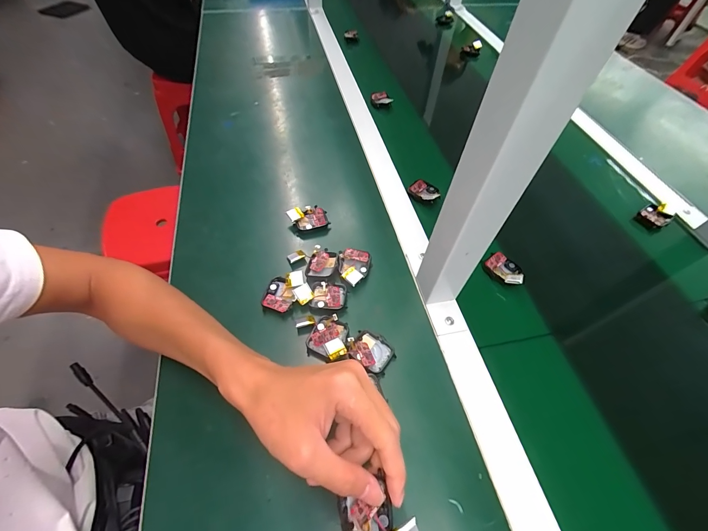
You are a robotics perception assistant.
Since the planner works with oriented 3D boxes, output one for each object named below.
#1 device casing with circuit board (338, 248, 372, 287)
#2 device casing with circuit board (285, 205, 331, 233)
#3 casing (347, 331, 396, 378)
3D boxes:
[{"bbox_3d":[0.001,0.002,0.397,0.041,0.011,0.051,3,55,-2],"label":"device casing with circuit board"},{"bbox_3d":[-0.064,-0.064,0.446,0.052,0.022,0.034,-15,57,-14],"label":"device casing with circuit board"},{"bbox_3d":[0.018,0.093,0.340,0.048,0.014,0.038,35,59,19],"label":"casing"}]

